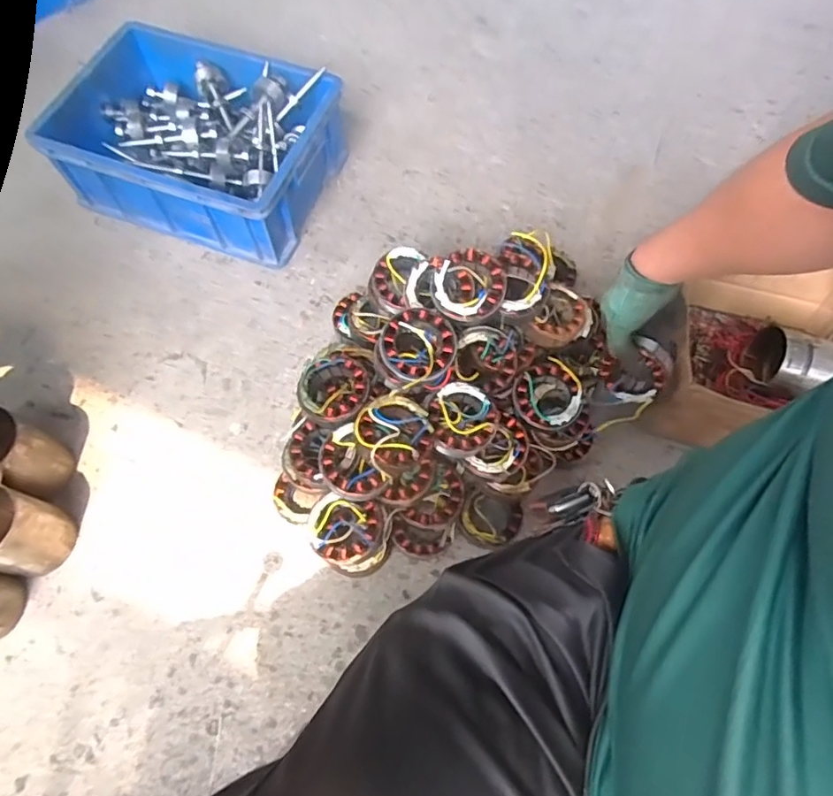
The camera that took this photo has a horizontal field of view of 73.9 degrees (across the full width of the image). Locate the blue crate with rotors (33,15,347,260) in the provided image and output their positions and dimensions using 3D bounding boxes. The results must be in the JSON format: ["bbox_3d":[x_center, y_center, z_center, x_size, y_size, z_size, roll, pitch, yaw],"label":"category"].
[{"bbox_3d":[-0.354,-0.417,0.921,0.397,0.156,0.298,17,67,7],"label":"blue crate with rotors"}]

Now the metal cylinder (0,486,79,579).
[{"bbox_3d":[-0.492,0.166,0.671,0.090,0.126,0.085,0,66,0],"label":"metal cylinder"}]

